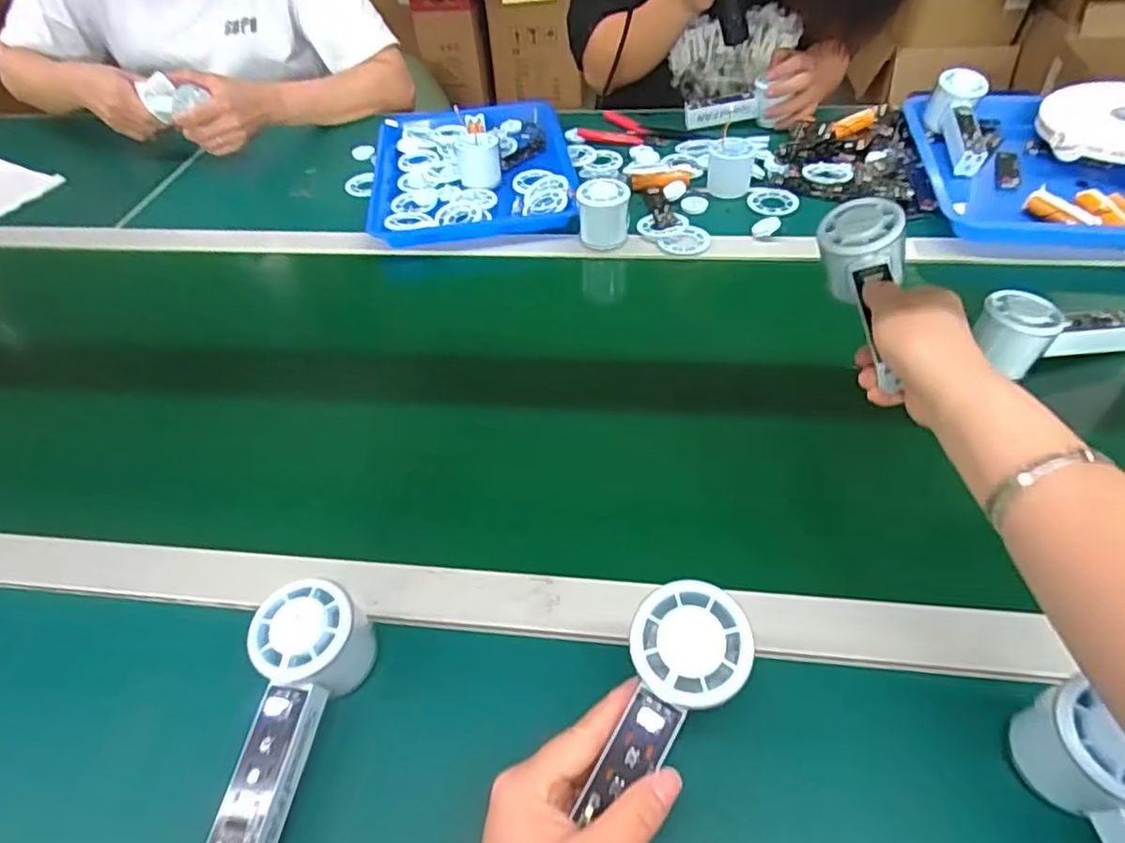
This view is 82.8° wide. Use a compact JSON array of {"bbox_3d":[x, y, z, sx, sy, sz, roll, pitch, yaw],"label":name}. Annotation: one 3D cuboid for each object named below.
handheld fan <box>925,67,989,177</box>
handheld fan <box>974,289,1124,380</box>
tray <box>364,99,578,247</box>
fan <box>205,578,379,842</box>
[{"bbox_3d":[0.493,-0.364,0.789,0.057,0.045,0.149,1,71,5],"label":"handheld fan"},{"bbox_3d":[0.419,-0.082,0.535,0.138,0.046,0.057,-12,47,-7],"label":"handheld fan"},{"bbox_3d":[-0.123,-0.344,0.848,0.258,0.048,0.335,-7,47,-3],"label":"tray"},{"bbox_3d":[-0.156,0.172,0.364,0.051,0.058,0.151,6,62,10],"label":"fan"}]

